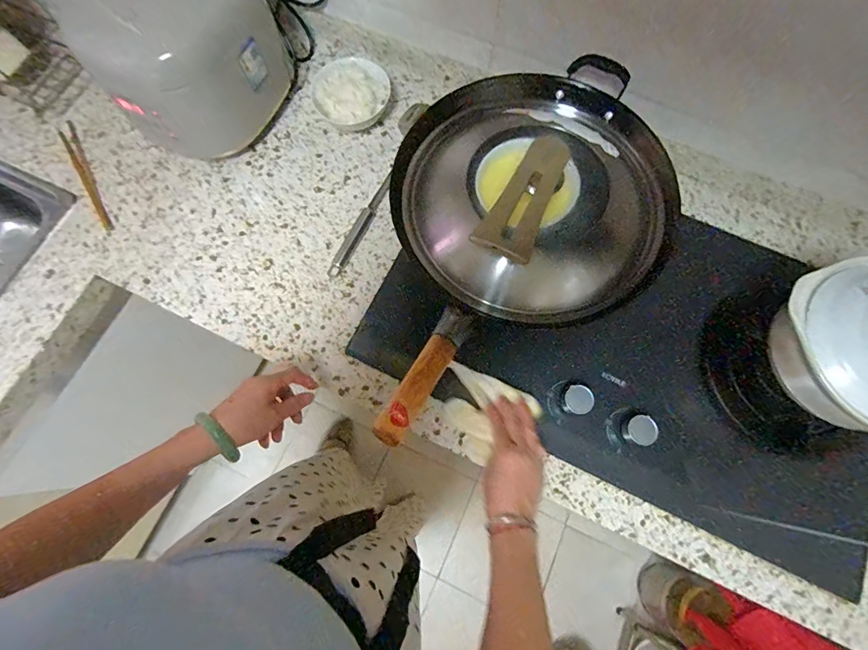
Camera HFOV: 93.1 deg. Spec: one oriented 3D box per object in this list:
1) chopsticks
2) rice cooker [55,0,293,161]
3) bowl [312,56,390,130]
[{"bbox_3d":[-0.588,-0.255,0.699,0.028,0.007,0.243,-32,77,-8],"label":"chopsticks"},{"bbox_3d":[-0.388,-0.445,0.652,0.287,0.217,0.245,-42,78,-10],"label":"rice cooker"},{"bbox_3d":[-0.138,-0.394,0.712,0.124,0.067,0.117,0,74,0],"label":"bowl"}]

